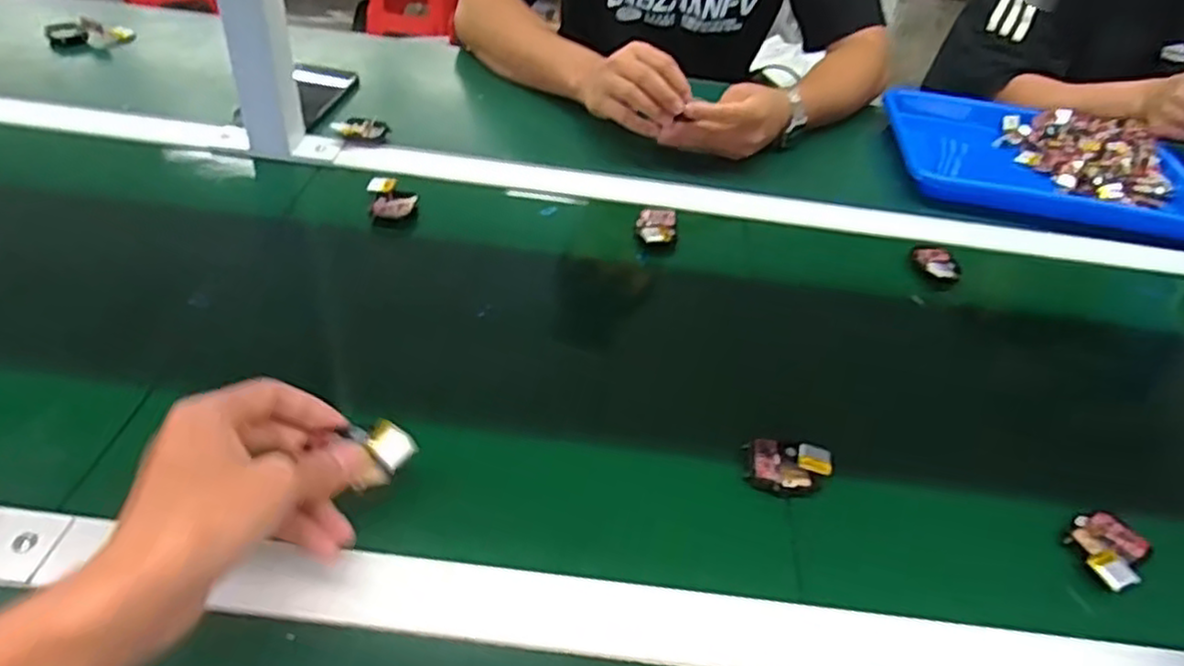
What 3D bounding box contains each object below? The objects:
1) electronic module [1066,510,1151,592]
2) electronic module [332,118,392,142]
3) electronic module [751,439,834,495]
[{"bbox_3d":[0.310,0.131,0.440,0.040,0.013,0.055,35,47,29],"label":"electronic module"},{"bbox_3d":[-0.229,-0.203,0.727,0.056,0.014,0.024,-7,40,-34],"label":"electronic module"},{"bbox_3d":[0.126,0.087,0.462,0.049,0.019,0.036,10,40,2],"label":"electronic module"}]

